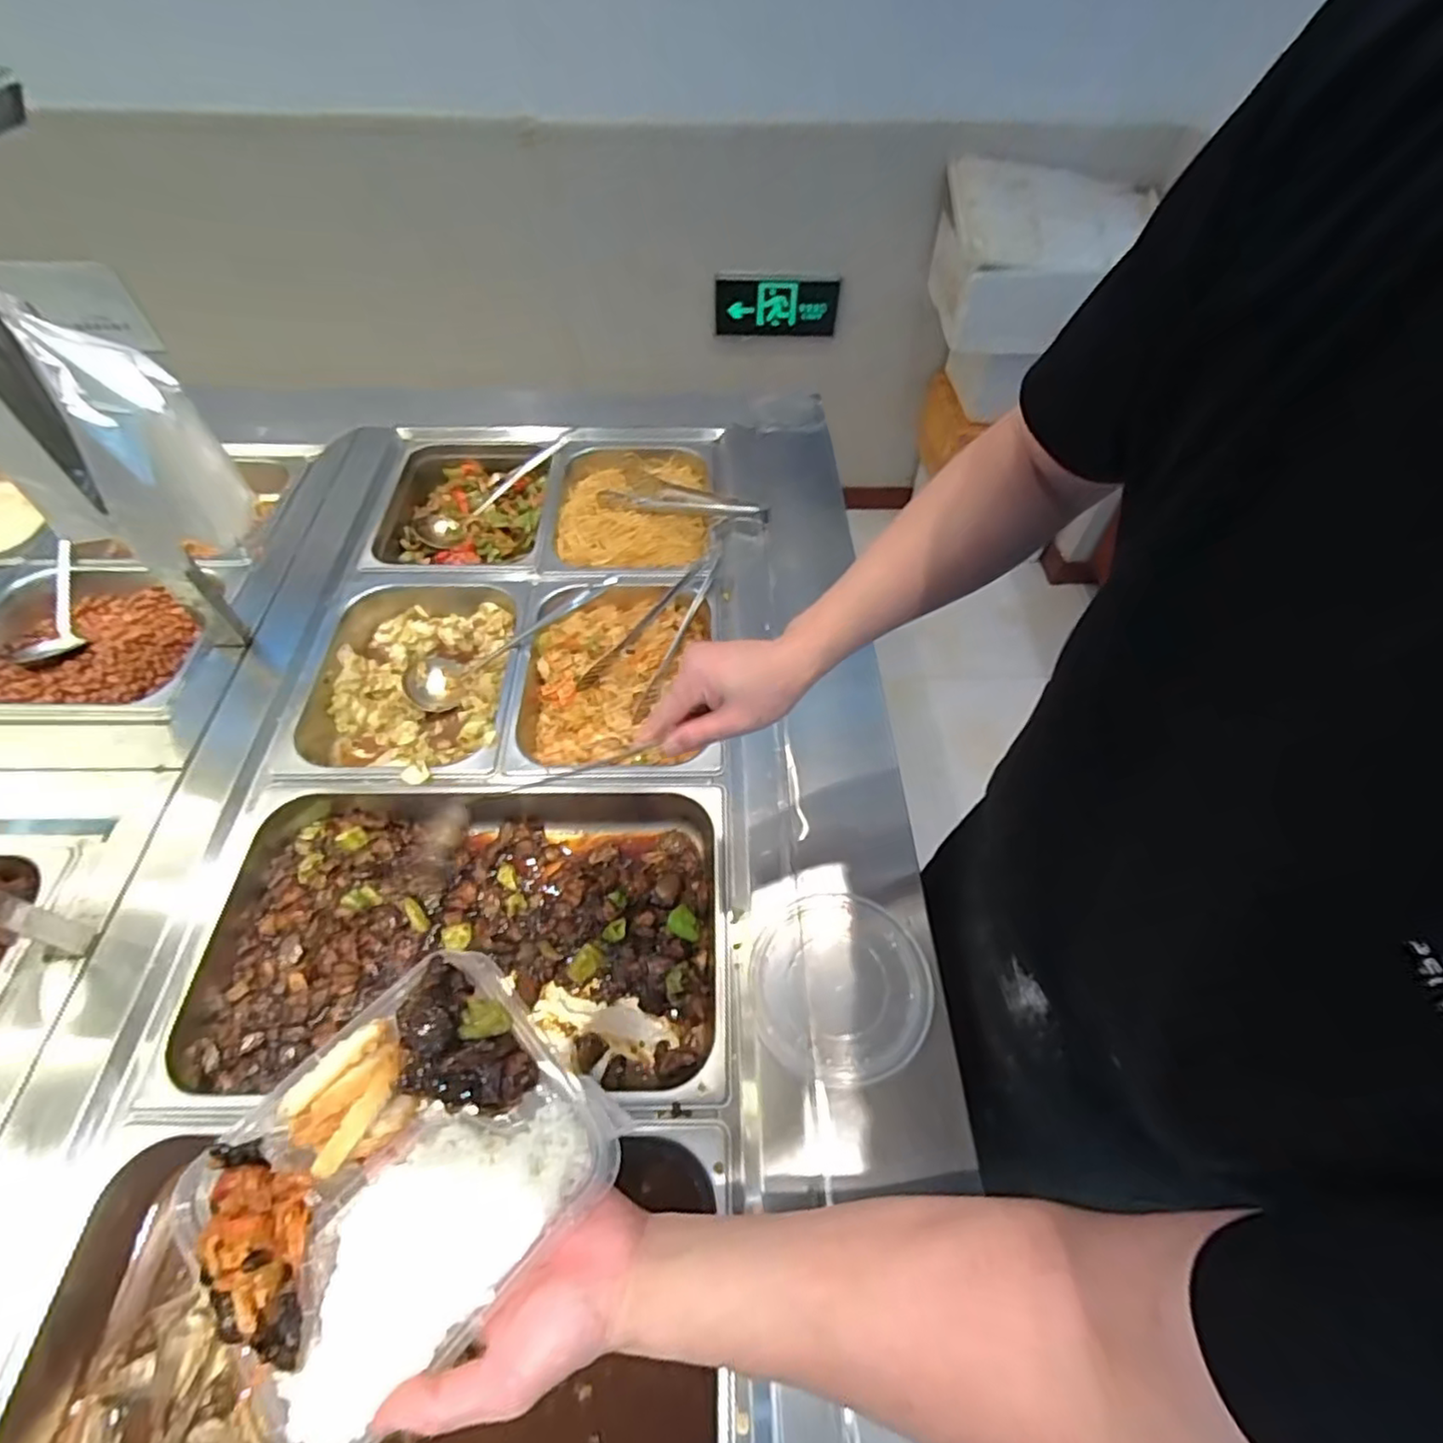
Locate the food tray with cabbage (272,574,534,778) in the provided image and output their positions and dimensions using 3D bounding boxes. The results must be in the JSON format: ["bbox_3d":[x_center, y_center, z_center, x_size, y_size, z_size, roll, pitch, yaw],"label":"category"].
[{"bbox_3d":[-0.370,-0.049,0.813,0.261,0.076,0.296,1,56,2],"label":"food tray with cabbage"}]

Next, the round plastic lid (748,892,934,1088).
[{"bbox_3d":[0.110,0.243,0.618,0.162,0.021,0.160,2,54,-3],"label":"round plastic lid"}]

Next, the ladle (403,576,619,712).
[{"bbox_3d":[-0.251,-0.097,0.810,0.289,0.050,0.070,-25,57,6],"label":"ladle"}]

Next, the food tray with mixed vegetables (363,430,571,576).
[{"bbox_3d":[-0.382,-0.301,0.978,0.276,0.089,0.299,0,56,1],"label":"food tray with mixed vegetables"}]

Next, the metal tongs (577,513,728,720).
[{"bbox_3d":[-0.073,-0.150,0.864,0.084,0.055,0.303,22,57,11],"label":"metal tongs"}]

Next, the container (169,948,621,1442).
[{"bbox_3d":[-0.183,0.251,0.373,0.200,0.056,0.165,-38,65,-26],"label":"container"}]

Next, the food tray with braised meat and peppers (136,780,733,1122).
[{"bbox_3d":[-0.254,0.210,0.655,0.514,0.080,0.294,-1,56,0],"label":"food tray with braised meat and peppers"}]

